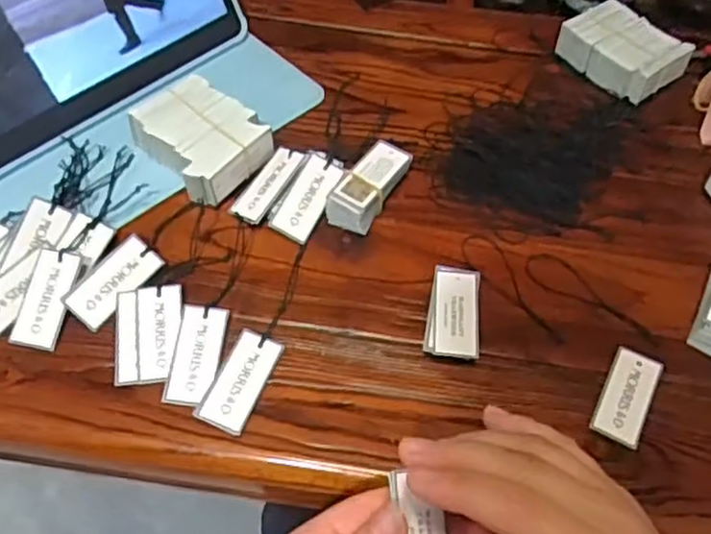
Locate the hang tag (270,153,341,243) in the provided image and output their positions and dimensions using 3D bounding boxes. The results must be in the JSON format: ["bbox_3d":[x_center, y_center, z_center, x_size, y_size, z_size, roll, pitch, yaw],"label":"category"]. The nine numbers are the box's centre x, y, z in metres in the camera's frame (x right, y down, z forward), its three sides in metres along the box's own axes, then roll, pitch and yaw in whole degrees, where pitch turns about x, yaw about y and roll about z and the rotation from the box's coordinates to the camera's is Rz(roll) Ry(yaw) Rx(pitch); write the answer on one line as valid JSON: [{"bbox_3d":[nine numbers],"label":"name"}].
[{"bbox_3d":[-0.030,-0.045,0.459,0.025,0.004,0.058,28,72,3],"label":"hang tag"}]

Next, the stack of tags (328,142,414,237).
[{"bbox_3d":[0.009,-0.052,0.467,0.029,0.022,0.065,28,59,16],"label":"stack of tags"}]

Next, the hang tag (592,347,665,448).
[{"bbox_3d":[0.152,0.070,0.397,0.026,0.004,0.058,25,58,14],"label":"hang tag"}]

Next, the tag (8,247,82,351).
[{"bbox_3d":[-0.178,0.018,0.413,0.027,0.004,0.057,9,72,3],"label":"tag"}]

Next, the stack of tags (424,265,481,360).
[{"bbox_3d":[0.058,0.027,0.419,0.029,0.014,0.058,9,56,3],"label":"stack of tags"}]

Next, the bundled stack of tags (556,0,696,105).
[{"bbox_3d":[0.207,-0.169,0.550,0.061,0.027,0.081,-29,62,-21],"label":"bundled stack of tags"}]

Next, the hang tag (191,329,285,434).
[{"bbox_3d":[-0.063,0.062,0.394,0.026,0.004,0.058,21,57,11],"label":"hang tag"}]

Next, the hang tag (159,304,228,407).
[{"bbox_3d":[-0.088,0.048,0.400,0.026,0.004,0.058,8,60,-1],"label":"hang tag"}]

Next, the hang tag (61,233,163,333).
[{"bbox_3d":[-0.142,0.010,0.423,0.028,0.004,0.057,38,71,10],"label":"hang tag"}]

